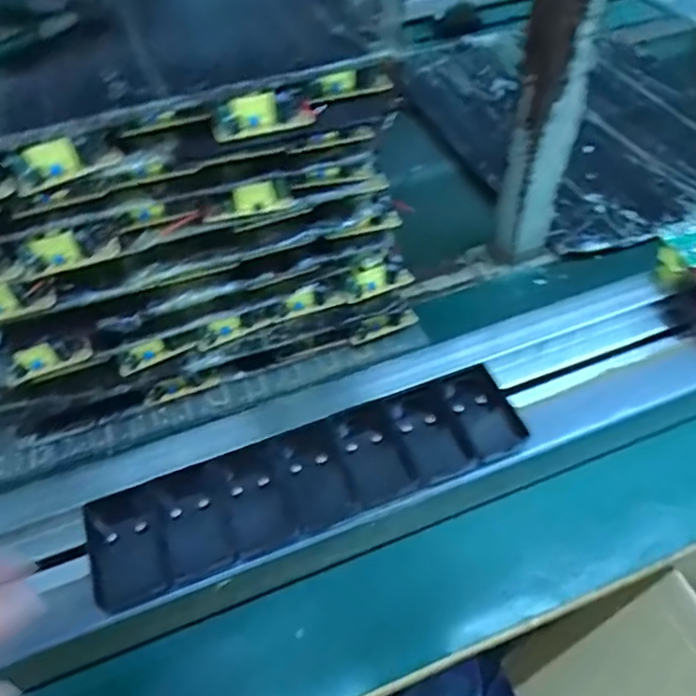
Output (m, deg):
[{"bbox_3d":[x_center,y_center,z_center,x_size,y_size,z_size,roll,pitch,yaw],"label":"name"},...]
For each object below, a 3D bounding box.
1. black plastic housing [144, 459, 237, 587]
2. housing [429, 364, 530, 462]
[{"bbox_3d":[-0.105,0.114,0.417,0.044,0.010,0.076,-19,51,-12],"label":"black plastic housing"},{"bbox_3d":[0.098,0.046,0.459,0.049,0.019,0.069,-20,51,-13],"label":"housing"}]

